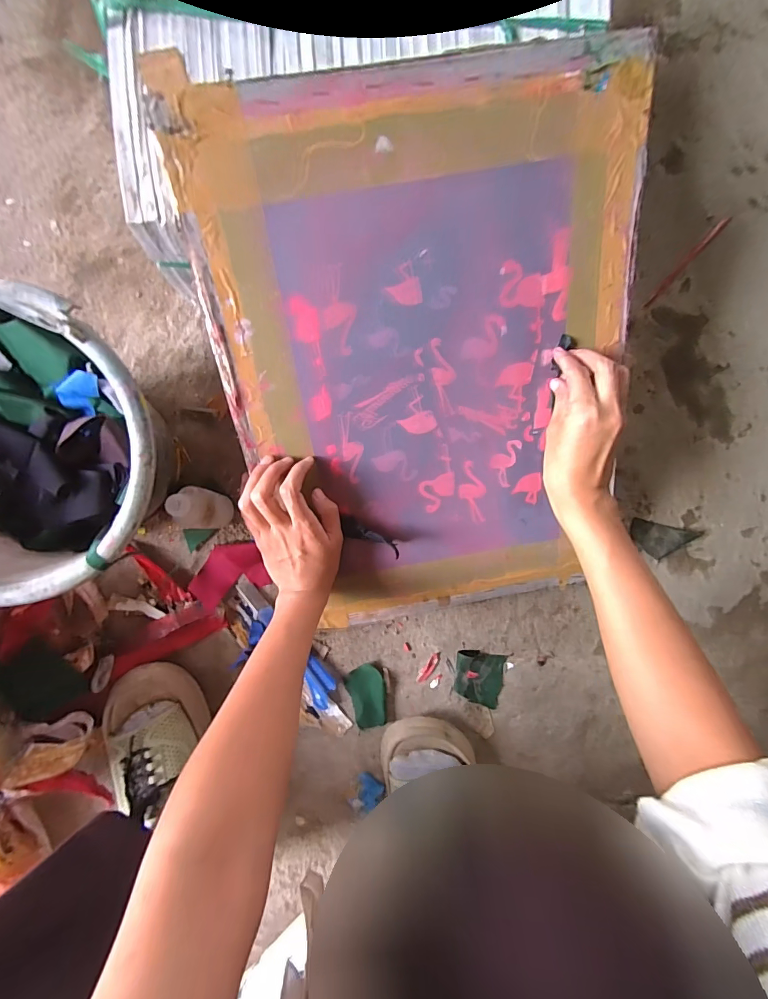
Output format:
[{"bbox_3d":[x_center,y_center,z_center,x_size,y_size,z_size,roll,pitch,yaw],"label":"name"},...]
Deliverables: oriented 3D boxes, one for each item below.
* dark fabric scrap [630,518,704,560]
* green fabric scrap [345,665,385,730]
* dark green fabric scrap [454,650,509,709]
[{"bbox_3d":[0.340,0.051,0.497,0.084,0.010,0.040,13,90,-2],"label":"dark fabric scrap"},{"bbox_3d":[-0.018,0.229,0.481,0.042,0.012,0.066,-19,91,-2],"label":"green fabric scrap"},{"bbox_3d":[0.113,0.213,0.488,0.058,0.010,0.061,7,90,-2],"label":"dark green fabric scrap"}]

